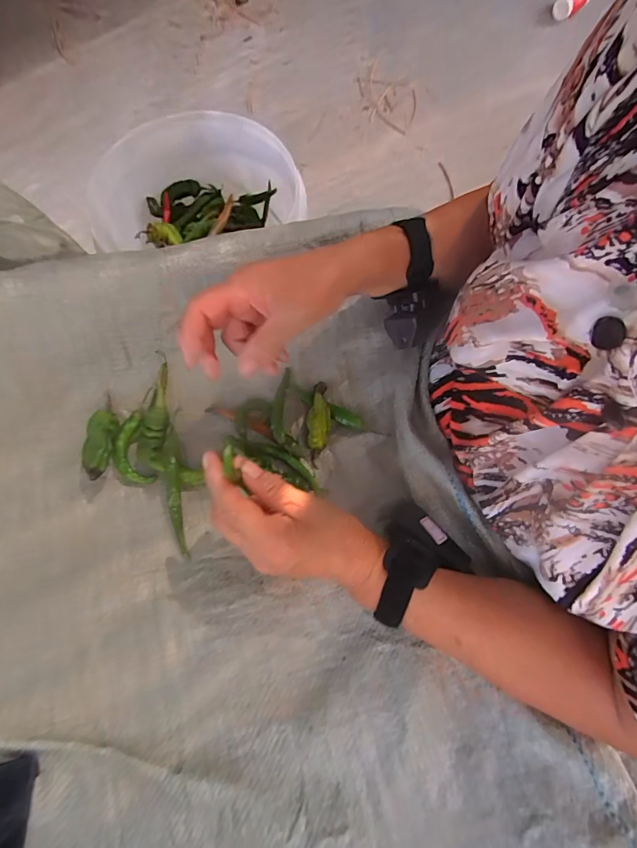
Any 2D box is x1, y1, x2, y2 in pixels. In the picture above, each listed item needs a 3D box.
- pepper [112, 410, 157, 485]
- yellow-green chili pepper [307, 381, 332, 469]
[{"bbox_3d":[-0.180,0.025,0.401,0.033,0.020,0.067,-14,72,-2],"label":"pepper"},{"bbox_3d":[0.001,-0.003,0.408,0.022,0.016,0.082,-1,72,2],"label":"yellow-green chili pepper"}]

